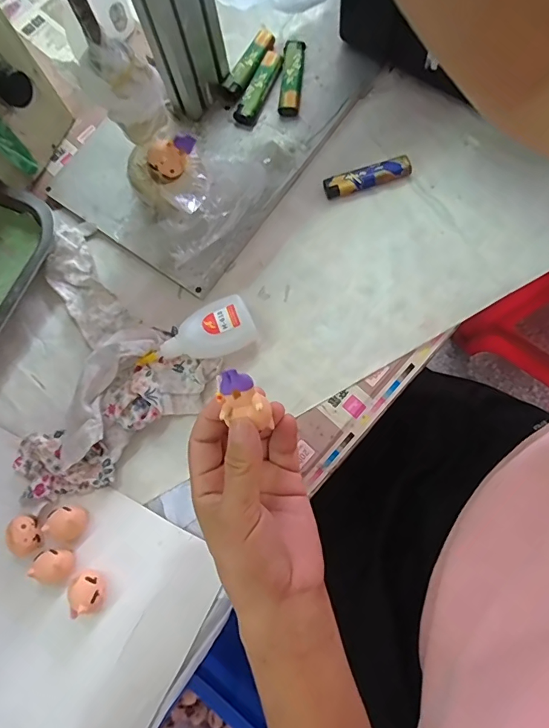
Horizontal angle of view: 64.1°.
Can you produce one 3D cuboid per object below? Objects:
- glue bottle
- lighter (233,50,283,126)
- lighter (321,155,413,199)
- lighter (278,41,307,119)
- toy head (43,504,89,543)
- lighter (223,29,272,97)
[{"bbox_3d":[-0.065,-0.020,0.376,0.098,0.027,0.043,-25,78,-4],"label":"glue bottle"},{"bbox_3d":[-0.014,-0.273,0.434,0.021,0.013,0.080,24,79,6],"label":"lighter"},{"bbox_3d":[0.086,-0.174,0.408,0.078,0.015,0.021,-13,78,-2],"label":"lighter"},{"bbox_3d":[0.018,-0.282,0.433,0.021,0.013,0.080,4,78,2],"label":"lighter"},{"bbox_3d":[-0.165,0.127,0.349,0.032,0.019,0.027,-10,77,-1],"label":"toy head"},{"bbox_3d":[-0.026,-0.298,0.440,0.023,0.014,0.089,29,80,7],"label":"lighter"}]

